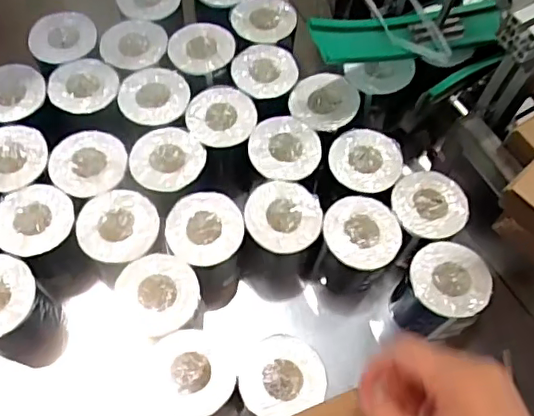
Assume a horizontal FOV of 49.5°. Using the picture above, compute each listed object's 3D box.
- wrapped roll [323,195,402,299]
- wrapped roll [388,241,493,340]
[{"bbox_3d":[0.110,0.057,0.751,0.089,0.130,0.094,1,64,-3],"label":"wrapped roll"},{"bbox_3d":[0.205,0.106,0.709,0.093,0.109,0.094,1,64,-3],"label":"wrapped roll"}]

